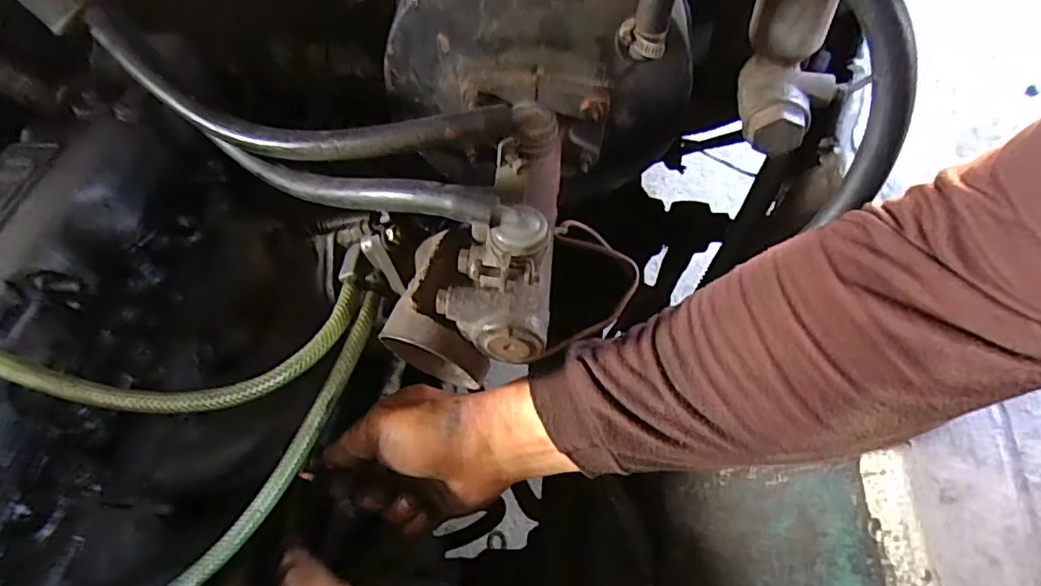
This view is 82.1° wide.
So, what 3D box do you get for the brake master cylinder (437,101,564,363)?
[{"bbox_3d":[-0.004,-0.039,0.333,0.056,0.050,0.147,6,60,8],"label":"brake master cylinder"}]

